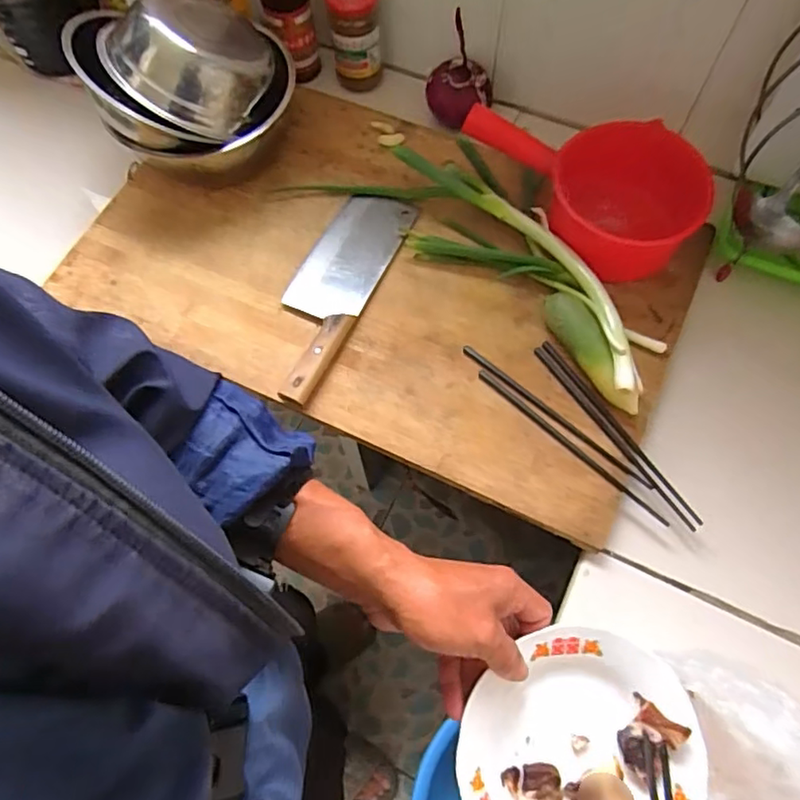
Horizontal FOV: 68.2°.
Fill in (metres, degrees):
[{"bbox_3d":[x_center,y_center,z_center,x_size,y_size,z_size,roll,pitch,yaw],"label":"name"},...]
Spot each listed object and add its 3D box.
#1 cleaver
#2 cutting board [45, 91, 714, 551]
[{"bbox_3d":[-0.081,-0.134,0.679,0.094,0.027,0.285,24,73,11],"label":"cleaver"},{"bbox_3d":[-0.004,-0.158,0.688,0.742,0.042,0.413,24,72,11],"label":"cutting board"}]

